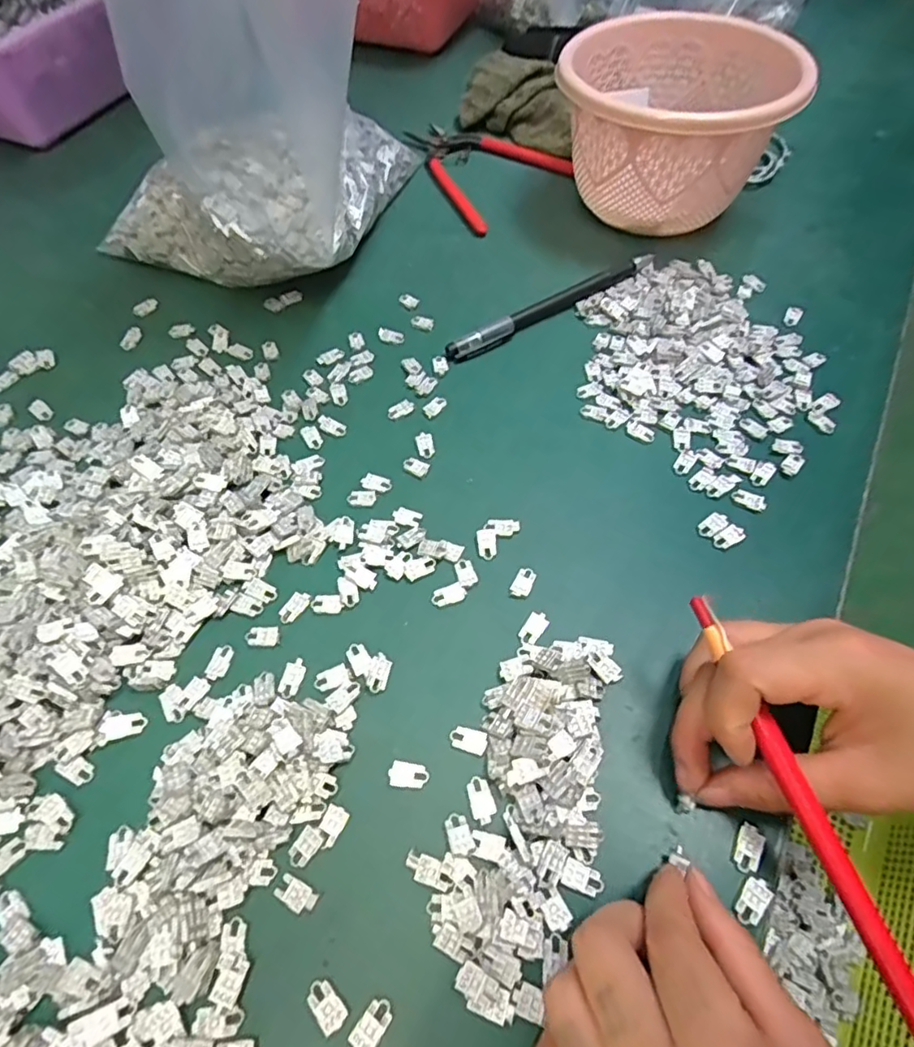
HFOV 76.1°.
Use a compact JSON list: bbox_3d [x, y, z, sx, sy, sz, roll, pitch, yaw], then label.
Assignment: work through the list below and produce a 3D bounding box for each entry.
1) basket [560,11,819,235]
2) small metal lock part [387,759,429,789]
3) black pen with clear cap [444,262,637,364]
[{"bbox_3d":[0.141,-0.258,0.388,0.137,0.086,0.142,-1,58,1],"label":"basket"},{"bbox_3d":[-0.018,0.096,0.223,0.015,0.004,0.009,8,58,7],"label":"small metal lock part"},{"bbox_3d":[0.053,-0.135,0.364,0.139,0.009,0.016,-31,62,-17],"label":"black pen with clear cap"}]

